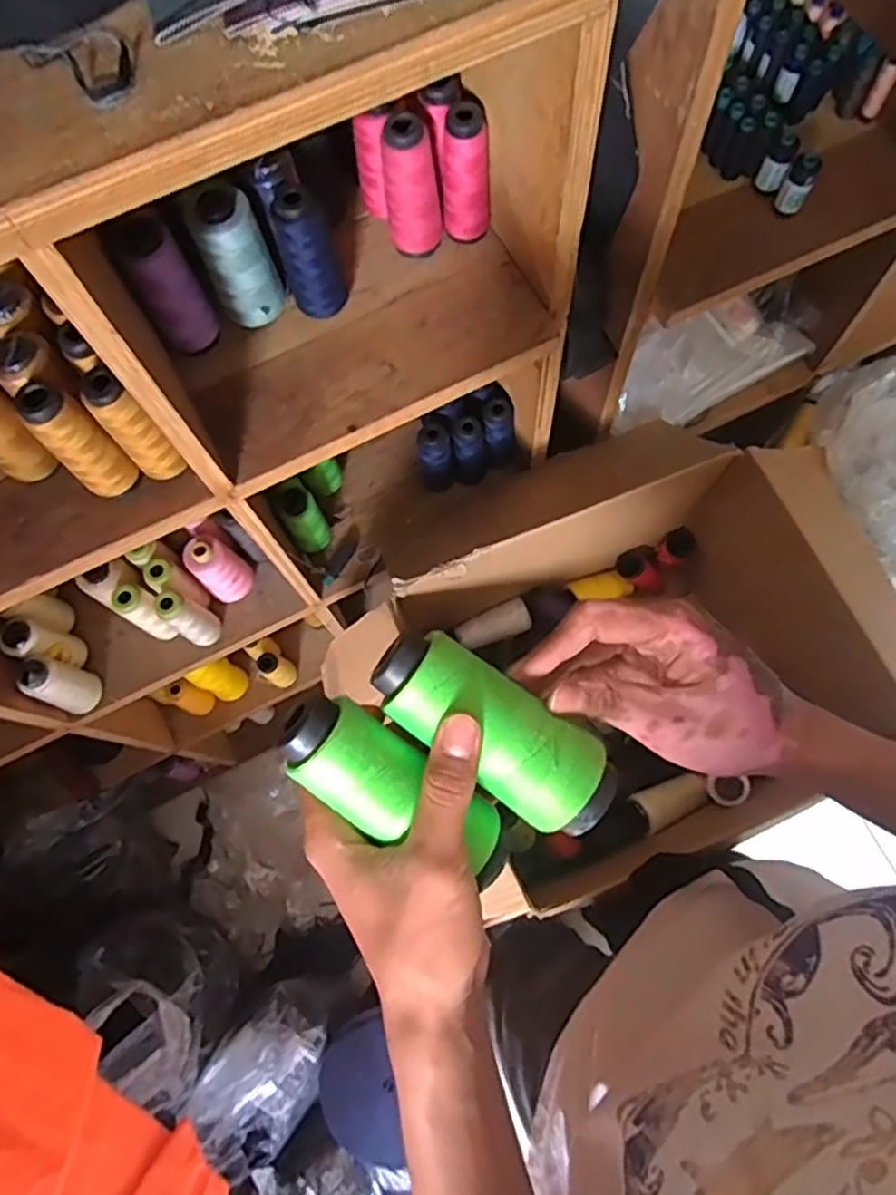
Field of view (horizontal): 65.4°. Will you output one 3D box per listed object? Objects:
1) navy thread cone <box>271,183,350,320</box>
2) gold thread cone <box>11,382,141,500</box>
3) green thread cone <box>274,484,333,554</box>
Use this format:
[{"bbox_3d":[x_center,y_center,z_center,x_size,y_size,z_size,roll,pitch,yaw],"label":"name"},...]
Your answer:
[{"bbox_3d":[-0.120,-0.300,0.597,0.045,0.107,0.054,-16,72,-3],"label":"navy thread cone"},{"bbox_3d":[-0.288,-0.120,0.543,0.040,0.113,0.042,37,77,13],"label":"gold thread cone"},{"bbox_3d":[-0.175,-0.093,0.863,0.045,0.127,0.041,-1,72,2],"label":"green thread cone"}]

